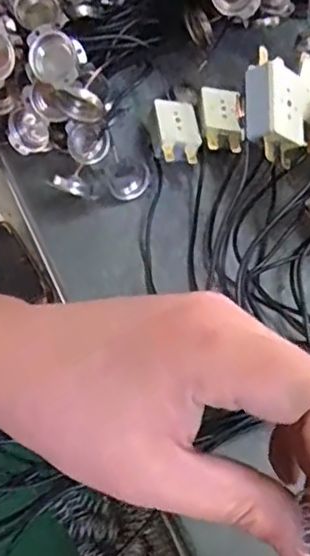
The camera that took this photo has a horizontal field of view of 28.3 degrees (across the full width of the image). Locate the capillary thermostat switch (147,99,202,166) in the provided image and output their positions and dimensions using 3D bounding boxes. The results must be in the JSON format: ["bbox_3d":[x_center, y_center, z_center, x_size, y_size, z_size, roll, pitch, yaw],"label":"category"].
[{"bbox_3d":[0.011,-0.094,0.399,0.033,0.015,0.045,2,62,-14],"label":"capillary thermostat switch"}]

